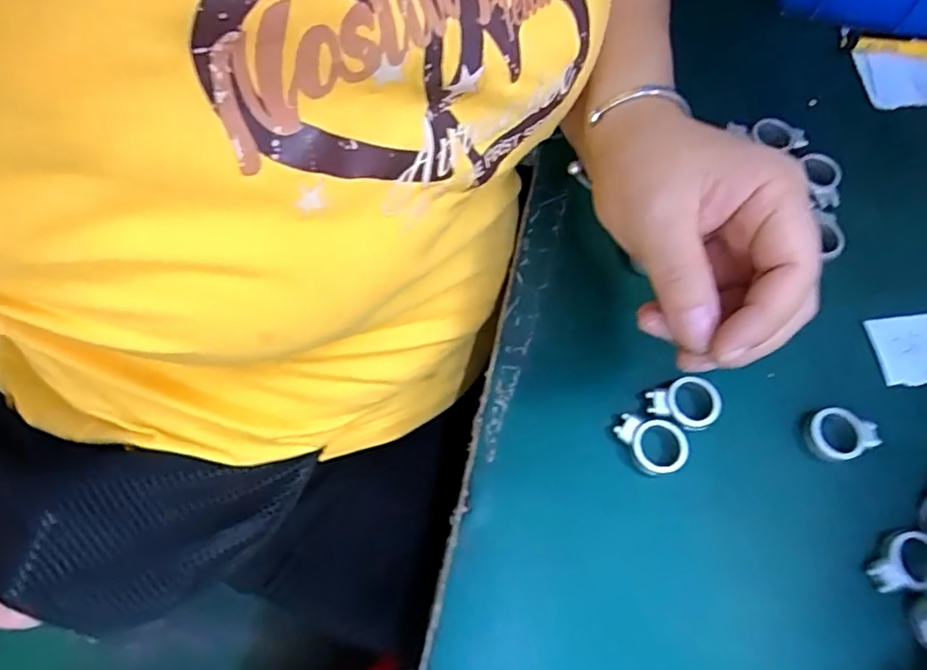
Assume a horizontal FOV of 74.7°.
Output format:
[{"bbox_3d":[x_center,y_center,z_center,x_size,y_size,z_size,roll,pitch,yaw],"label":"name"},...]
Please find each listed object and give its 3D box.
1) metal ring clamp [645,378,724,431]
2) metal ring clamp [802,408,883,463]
[{"bbox_3d":[0.110,0.035,0.299,0.033,0.007,0.026,-16,68,-8],"label":"metal ring clamp"},{"bbox_3d":[0.185,0.048,0.297,0.031,0.012,0.025,-13,68,-8],"label":"metal ring clamp"}]

